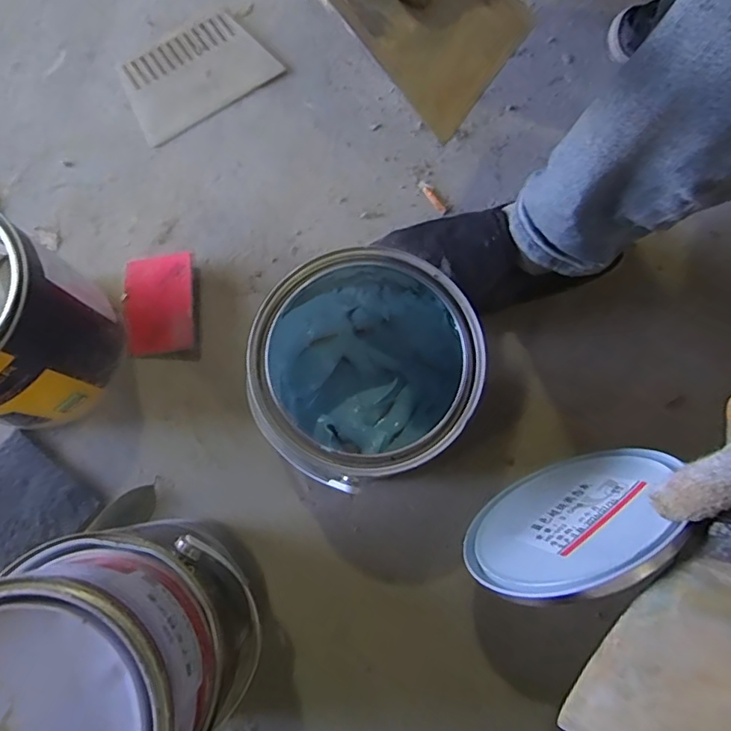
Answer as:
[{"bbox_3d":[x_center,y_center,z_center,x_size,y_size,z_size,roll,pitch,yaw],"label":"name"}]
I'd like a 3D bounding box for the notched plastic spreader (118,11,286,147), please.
[{"bbox_3d":[-0.188,-0.321,0.573,0.159,0.008,0.105,-36,80,-6],"label":"notched plastic spreader"}]

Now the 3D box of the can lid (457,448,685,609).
[{"bbox_3d":[0.134,0.100,0.339,0.138,0.141,0.010,-30,97,-6],"label":"can lid"}]

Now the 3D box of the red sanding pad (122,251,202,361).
[{"bbox_3d":[-0.200,-0.058,0.506,0.072,0.020,0.106,-6,76,-2],"label":"red sanding pad"}]

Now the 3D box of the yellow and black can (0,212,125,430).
[{"bbox_3d":[-0.301,-0.033,0.420,0.143,0.155,0.146,0,76,0],"label":"yellow and black can"}]

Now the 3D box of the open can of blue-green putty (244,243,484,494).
[{"bbox_3d":[-0.002,0.012,0.422,0.153,0.147,0.159,0,76,0],"label":"open can of blue-green putty"}]

